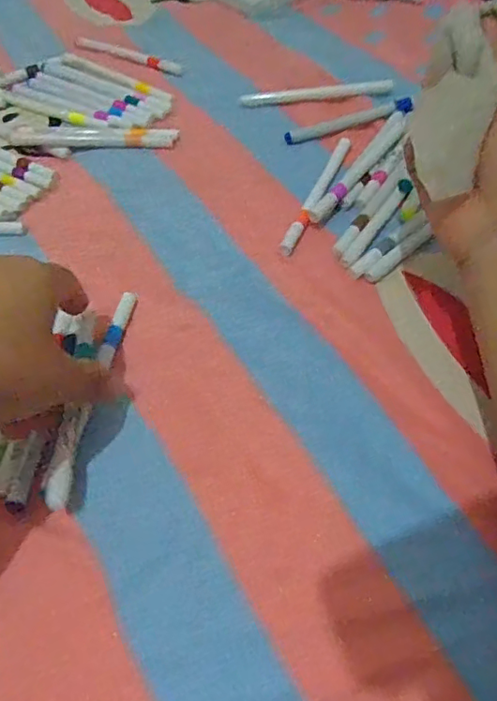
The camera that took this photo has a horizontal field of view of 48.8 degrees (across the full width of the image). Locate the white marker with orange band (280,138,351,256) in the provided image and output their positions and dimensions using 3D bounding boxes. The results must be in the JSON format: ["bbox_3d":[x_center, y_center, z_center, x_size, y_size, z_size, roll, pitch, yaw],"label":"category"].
[{"bbox_3d":[0.051,-0.114,0.394,0.013,0.013,0.130,18,57,13],"label":"white marker with orange band"}]

